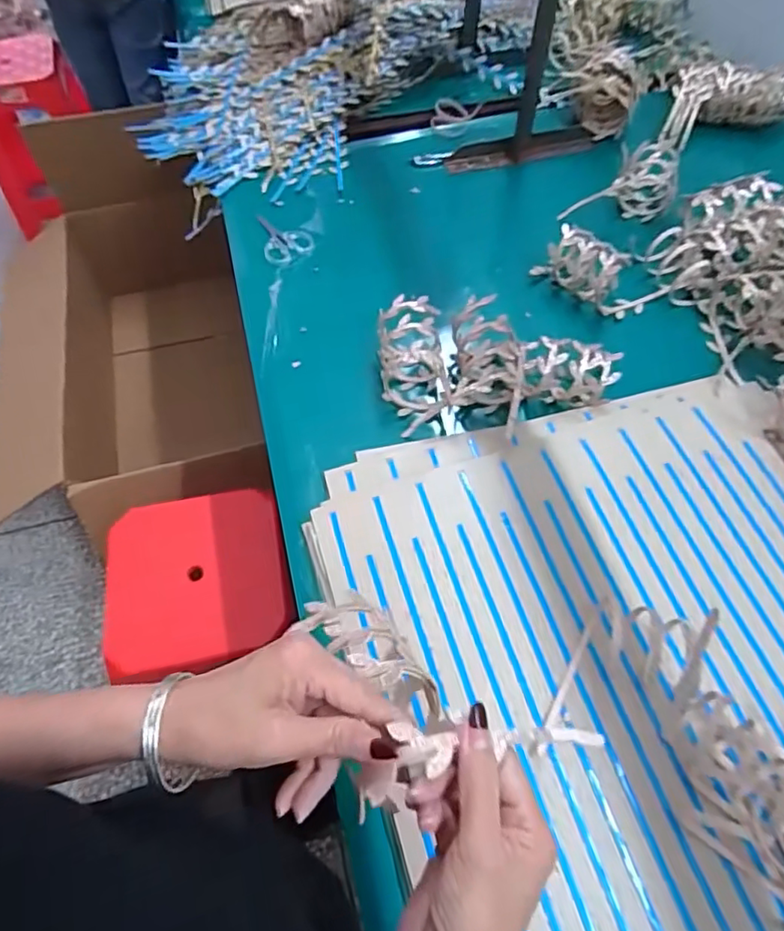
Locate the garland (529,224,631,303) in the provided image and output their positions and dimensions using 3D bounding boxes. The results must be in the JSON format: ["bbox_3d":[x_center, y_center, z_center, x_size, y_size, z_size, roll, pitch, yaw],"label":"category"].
[{"bbox_3d":[0.239,-0.258,0.749,0.110,0.063,0.057,25,64,14],"label":"garland"}]

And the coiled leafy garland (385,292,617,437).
[{"bbox_3d":[0.116,-0.122,0.666,0.256,0.059,0.161,-7,61,-3],"label":"coiled leafy garland"}]

